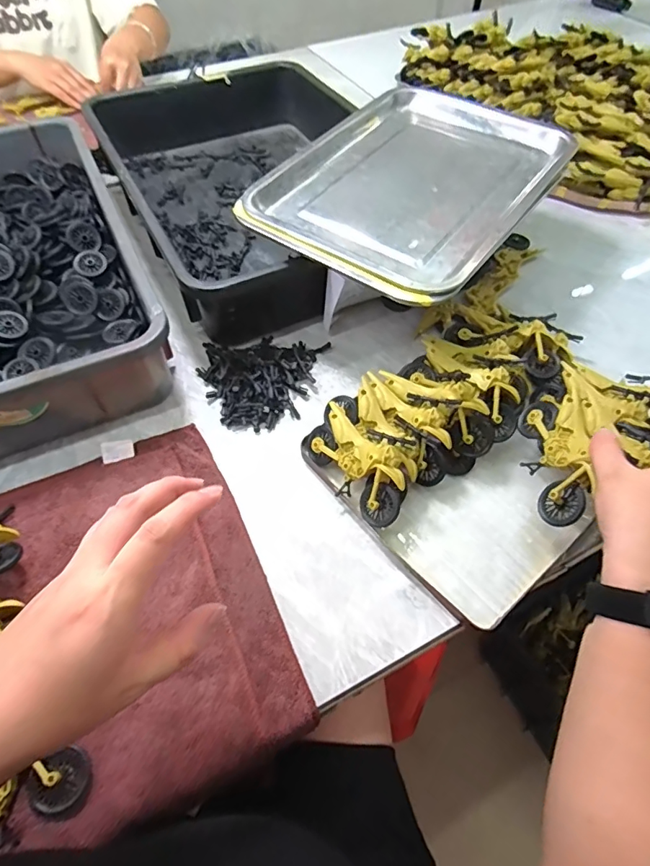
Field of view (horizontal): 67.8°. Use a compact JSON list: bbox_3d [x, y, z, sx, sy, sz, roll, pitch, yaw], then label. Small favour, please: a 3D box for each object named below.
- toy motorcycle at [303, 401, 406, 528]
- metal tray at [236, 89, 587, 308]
[{"bbox_3d":[0.029,0.025,0.442,0.029,0.065,0.117,-1,34,-48],"label":"toy motorcycle"},{"bbox_3d":[0.101,-0.285,0.551,0.262,0.033,0.352,31,61,20],"label":"metal tray"}]

